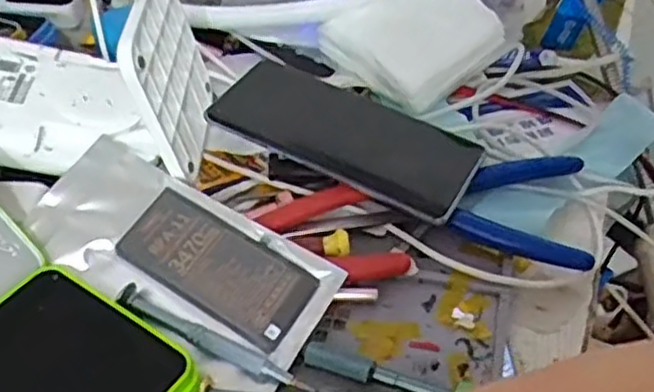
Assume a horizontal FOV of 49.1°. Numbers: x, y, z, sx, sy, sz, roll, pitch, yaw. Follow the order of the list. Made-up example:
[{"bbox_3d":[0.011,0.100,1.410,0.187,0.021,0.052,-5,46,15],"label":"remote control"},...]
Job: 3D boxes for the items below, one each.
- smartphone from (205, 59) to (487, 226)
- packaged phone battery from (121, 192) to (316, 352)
[{"bbox_3d":[0.012,-0.039,0.437,0.159,0.012,0.077,26,49,16],"label":"smartphone"},{"bbox_3d":[-0.057,0.035,0.370,0.101,0.004,0.046,30,68,16],"label":"packaged phone battery"}]

